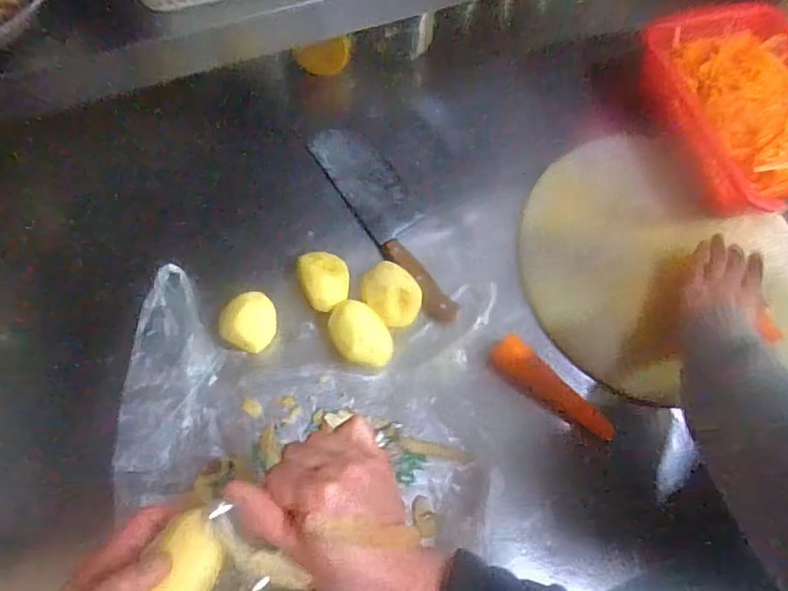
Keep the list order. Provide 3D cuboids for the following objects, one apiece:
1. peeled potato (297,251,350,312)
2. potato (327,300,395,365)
[{"bbox_3d":[-0.077,-0.015,0.608,0.055,0.045,0.072,-16,70,-10],"label":"peeled potato"},{"bbox_3d":[-0.036,0.045,0.585,0.077,0.048,0.057,43,72,13],"label":"potato"}]

